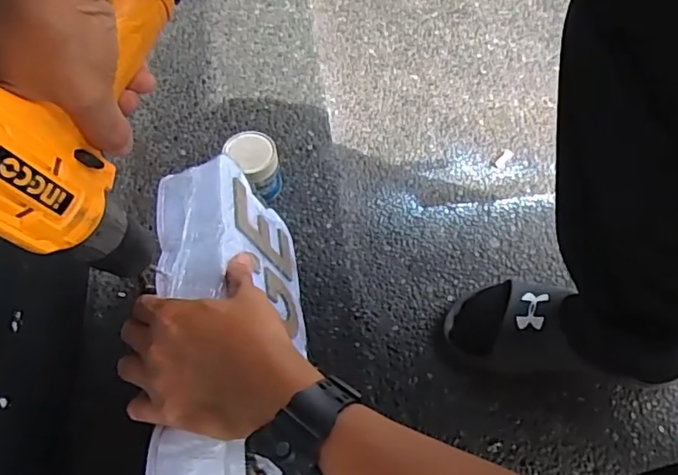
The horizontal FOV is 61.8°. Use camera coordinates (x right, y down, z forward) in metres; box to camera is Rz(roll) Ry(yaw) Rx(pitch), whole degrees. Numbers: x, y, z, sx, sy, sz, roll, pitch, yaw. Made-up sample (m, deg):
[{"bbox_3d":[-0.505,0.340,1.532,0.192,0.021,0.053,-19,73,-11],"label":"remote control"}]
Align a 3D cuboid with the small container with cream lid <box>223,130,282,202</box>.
[{"bbox_3d":[-0.106,-0.086,0.709,0.062,0.076,0.066,1,59,-1],"label":"small container with cream lid"}]

